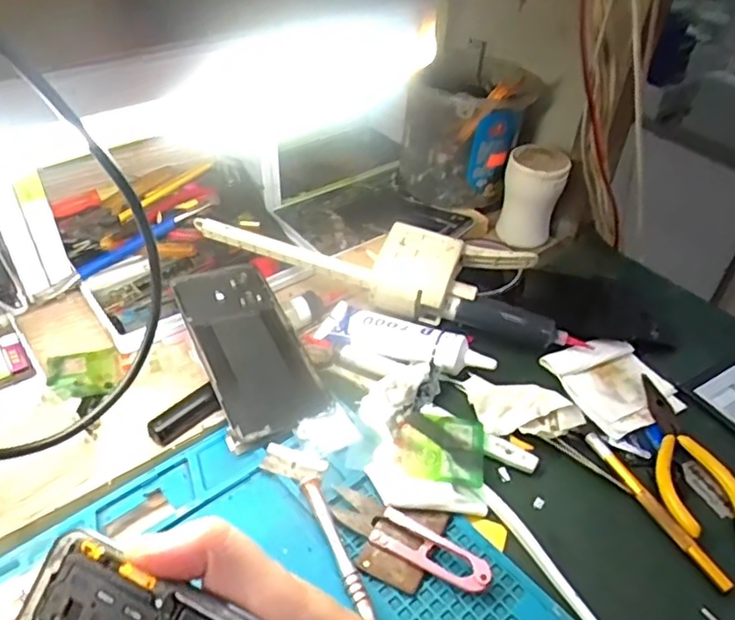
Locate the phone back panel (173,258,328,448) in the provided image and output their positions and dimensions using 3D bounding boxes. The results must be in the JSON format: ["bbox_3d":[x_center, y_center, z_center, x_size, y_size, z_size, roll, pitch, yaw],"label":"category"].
[{"bbox_3d":[-0.088,0.022,0.457,0.072,0.005,0.156,-15,53,-28],"label":"phone back panel"}]

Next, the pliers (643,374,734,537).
[{"bbox_3d":[0.213,0.091,0.421,0.050,0.009,0.129,5,42,0],"label":"pliers"}]

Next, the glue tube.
[{"bbox_3d":[0.030,0.017,0.477,0.134,0.020,0.043,18,44,14],"label":"glue tube"}]

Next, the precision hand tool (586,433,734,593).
[{"bbox_3d":[0.176,0.119,0.387,0.009,0.007,0.114,-15,46,-21],"label":"precision hand tool"}]

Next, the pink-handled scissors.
[{"bbox_3d":[0.023,0.129,0.360,0.098,0.014,0.022,25,46,21],"label":"pink-handled scissors"}]

